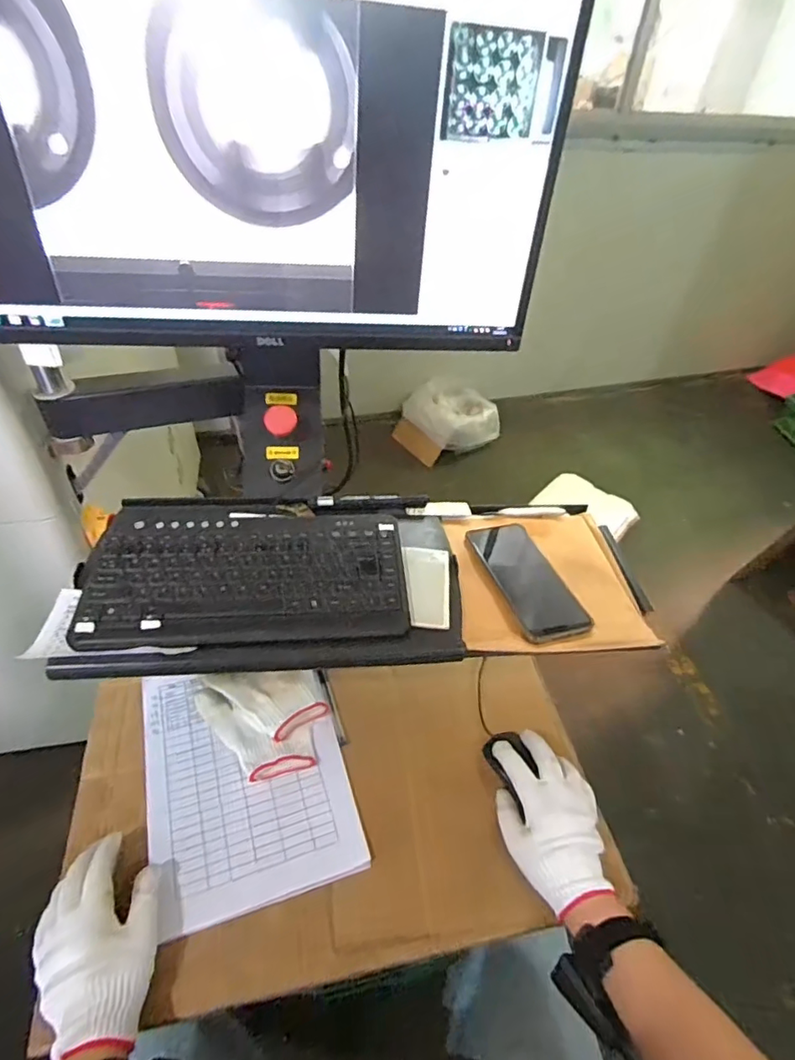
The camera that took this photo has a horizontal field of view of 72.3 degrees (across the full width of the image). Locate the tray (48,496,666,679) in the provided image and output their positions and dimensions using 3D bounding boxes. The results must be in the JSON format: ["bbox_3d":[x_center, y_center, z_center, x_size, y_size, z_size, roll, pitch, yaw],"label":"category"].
[{"bbox_3d":[-0.023,0.039,0.604,0.582,0.038,0.238,-3,45,-8],"label":"tray"}]

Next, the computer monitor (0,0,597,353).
[{"bbox_3d":[-0.125,-0.330,0.489,0.553,0.316,0.061,-3,45,-8],"label":"computer monitor"}]

